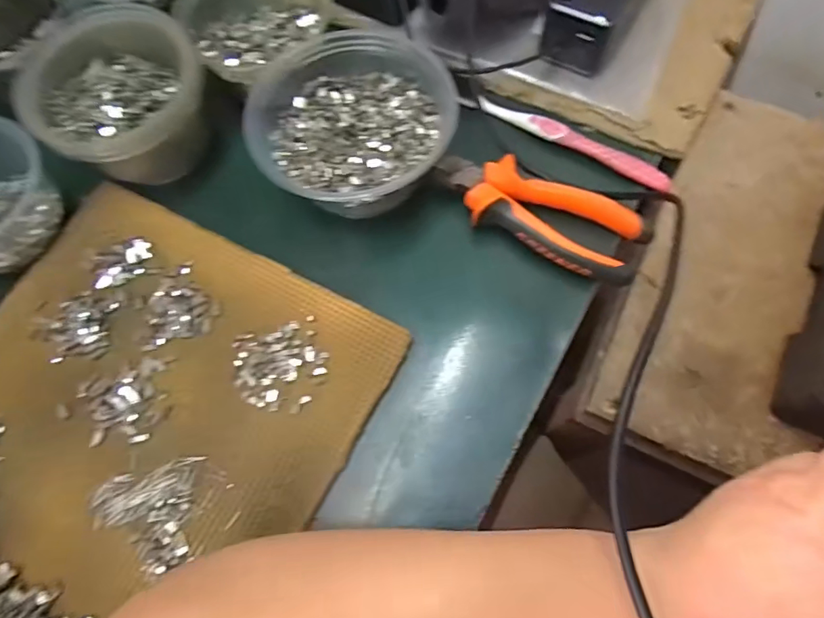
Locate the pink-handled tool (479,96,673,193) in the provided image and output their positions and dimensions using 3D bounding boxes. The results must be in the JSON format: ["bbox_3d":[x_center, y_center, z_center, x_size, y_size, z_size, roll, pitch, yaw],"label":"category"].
[{"bbox_3d":[0.120,-0.124,0.373,0.152,0.014,0.015,29,73,13],"label":"pink-handled tool"}]

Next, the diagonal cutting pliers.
[{"bbox_3d":[0.085,-0.066,0.344,0.147,0.025,0.052,27,73,13],"label":"diagonal cutting pliers"}]

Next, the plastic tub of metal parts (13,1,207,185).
[{"bbox_3d":[-0.204,-0.148,0.358,0.119,0.067,0.111,-1,69,3],"label":"plastic tub of metal parts"}]

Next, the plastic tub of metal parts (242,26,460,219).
[{"bbox_3d":[-0.041,-0.125,0.352,0.133,0.061,0.139,-1,69,3],"label":"plastic tub of metal parts"}]

